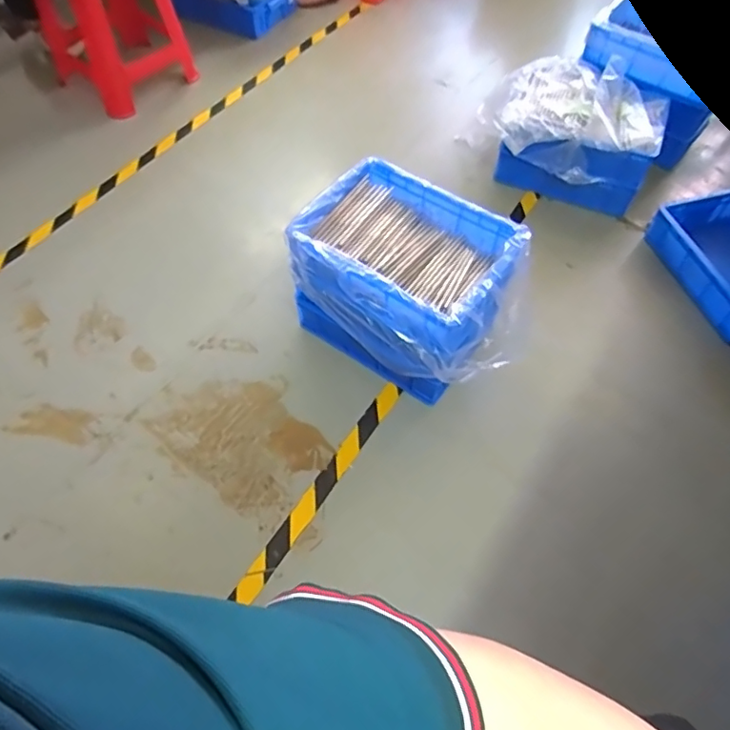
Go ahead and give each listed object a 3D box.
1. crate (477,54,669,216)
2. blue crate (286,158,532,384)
[{"bbox_3d":[0.576,-0.657,1.577,0.453,0.277,0.297,14,61,8],"label":"crate"},{"bbox_3d":[0.105,-0.203,1.181,0.472,0.166,0.350,36,64,20],"label":"blue crate"}]

